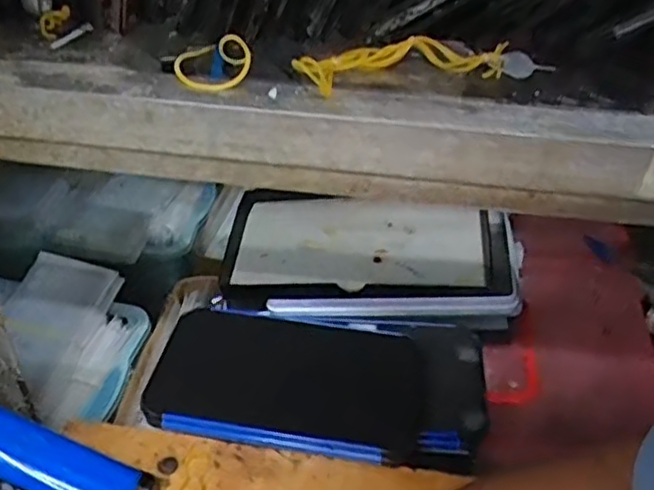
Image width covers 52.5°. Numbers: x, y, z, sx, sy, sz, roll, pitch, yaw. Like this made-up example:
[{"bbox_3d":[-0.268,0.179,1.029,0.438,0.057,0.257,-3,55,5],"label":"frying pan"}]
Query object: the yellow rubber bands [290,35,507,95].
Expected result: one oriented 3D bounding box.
[{"bbox_3d":[0.031,-0.080,0.289,0.096,0.013,0.024,-9,40,-14],"label":"yellow rubber bands"}]

